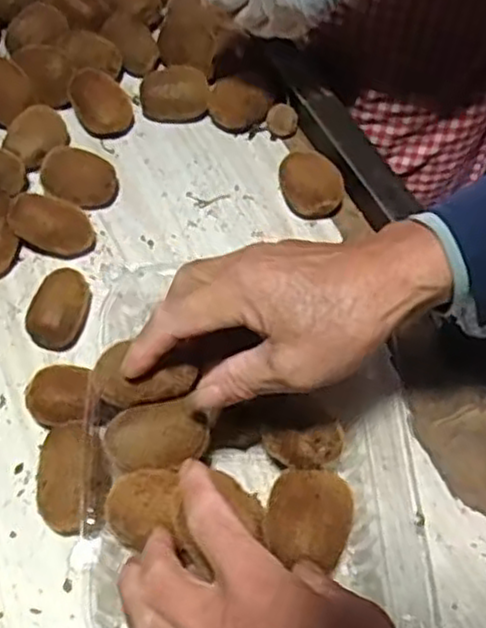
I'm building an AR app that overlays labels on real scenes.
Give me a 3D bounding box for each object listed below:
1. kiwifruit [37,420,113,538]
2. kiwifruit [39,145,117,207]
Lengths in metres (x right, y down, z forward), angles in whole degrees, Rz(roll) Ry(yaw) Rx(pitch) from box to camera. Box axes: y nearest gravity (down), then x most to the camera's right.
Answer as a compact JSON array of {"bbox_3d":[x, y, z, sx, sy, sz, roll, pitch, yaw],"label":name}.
[{"bbox_3d":[-0.101,0.101,0.446,0.042,0.039,0.064,3,60,1],"label":"kiwifruit"},{"bbox_3d":[-0.129,-0.104,0.575,0.054,0.039,0.044,20,62,10],"label":"kiwifruit"}]

